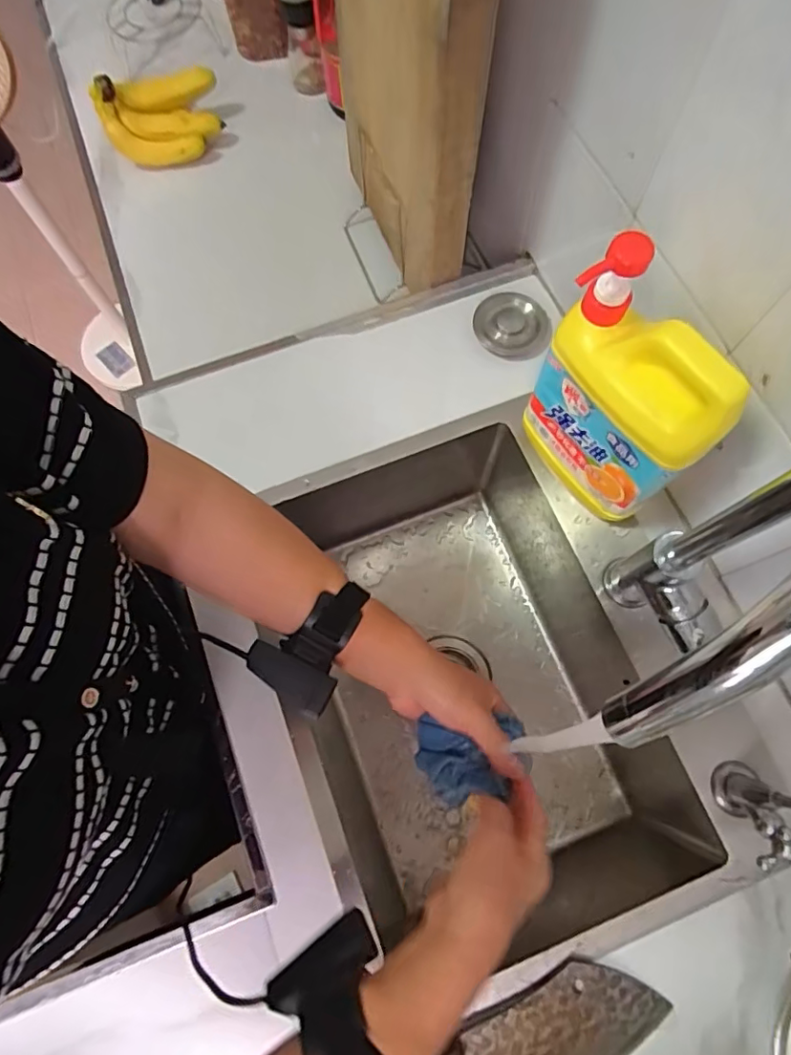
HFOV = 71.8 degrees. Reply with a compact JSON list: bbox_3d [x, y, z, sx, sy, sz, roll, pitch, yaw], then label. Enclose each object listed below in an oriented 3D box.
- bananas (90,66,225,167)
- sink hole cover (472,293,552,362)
[{"bbox_3d":[-0.335,-0.592,0.791,0.165,0.084,0.080,-21,76,-7],"label":"bananas"},{"bbox_3d":[0.133,-0.229,0.623,0.084,0.022,0.079,18,75,4],"label":"sink hole cover"}]

